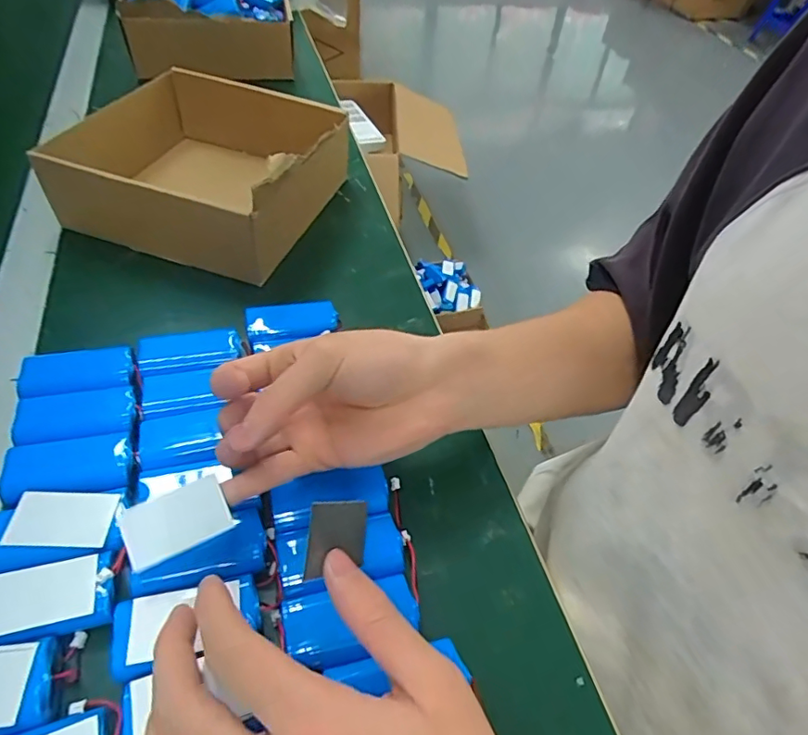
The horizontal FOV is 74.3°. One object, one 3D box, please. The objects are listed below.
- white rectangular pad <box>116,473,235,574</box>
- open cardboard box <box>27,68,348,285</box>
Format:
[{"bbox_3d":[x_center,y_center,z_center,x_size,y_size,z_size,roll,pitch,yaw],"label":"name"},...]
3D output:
[{"bbox_3d":[-0.115,0.077,0.268,0.049,0.004,0.030,-23,73,-17],"label":"white rectangular pad"},{"bbox_3d":[-0.184,-0.192,0.507,0.219,0.092,0.212,17,50,9],"label":"open cardboard box"}]

